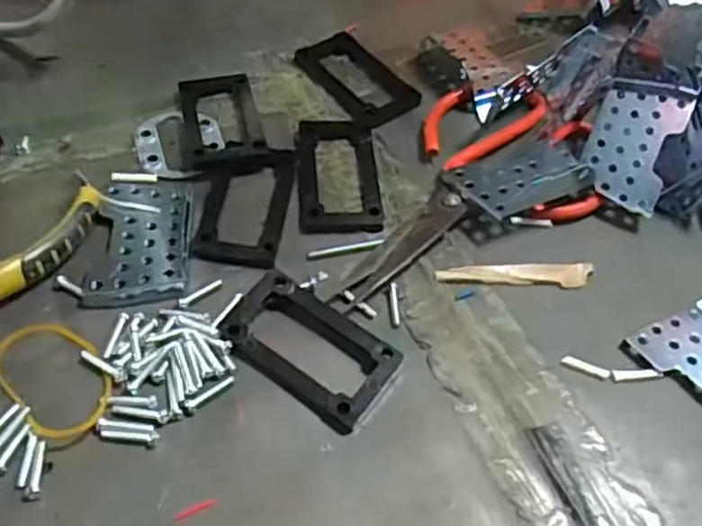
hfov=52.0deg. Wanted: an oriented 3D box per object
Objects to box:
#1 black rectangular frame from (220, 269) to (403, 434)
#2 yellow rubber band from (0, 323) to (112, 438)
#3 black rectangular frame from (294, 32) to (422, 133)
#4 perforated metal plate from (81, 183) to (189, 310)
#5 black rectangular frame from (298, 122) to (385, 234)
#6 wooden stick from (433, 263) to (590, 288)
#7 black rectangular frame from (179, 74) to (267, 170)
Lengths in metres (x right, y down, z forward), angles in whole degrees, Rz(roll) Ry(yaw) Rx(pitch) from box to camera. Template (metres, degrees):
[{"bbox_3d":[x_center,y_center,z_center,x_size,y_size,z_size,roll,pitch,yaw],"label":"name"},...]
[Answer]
[{"bbox_3d":[-0.019,0.036,0.317,0.075,0.010,0.042,34,57,19],"label":"black rectangular frame"},{"bbox_3d":[-0.125,0.046,0.302,0.037,0.004,0.062,-34,62,-26],"label":"yellow rubber band"},{"bbox_3d":[0.005,-0.111,0.437,0.049,0.006,0.080,-26,59,-22],"label":"black rectangular frame"},{"bbox_3d":[-0.101,-0.012,0.349,0.045,0.006,0.073,-1,53,-6],"label":"perforated metal plate"},{"bbox_3d":[-0.006,-0.048,0.386,0.043,0.007,0.076,-1,53,-6],"label":"black rectangular frame"},{"bbox_3d":[0.082,0.005,0.357,0.078,0.004,0.012,2,53,-4],"label":"wooden stick"},{"bbox_3d":[-0.073,-0.079,0.403,0.044,0.011,0.065,-9,54,-12],"label":"black rectangular frame"}]

